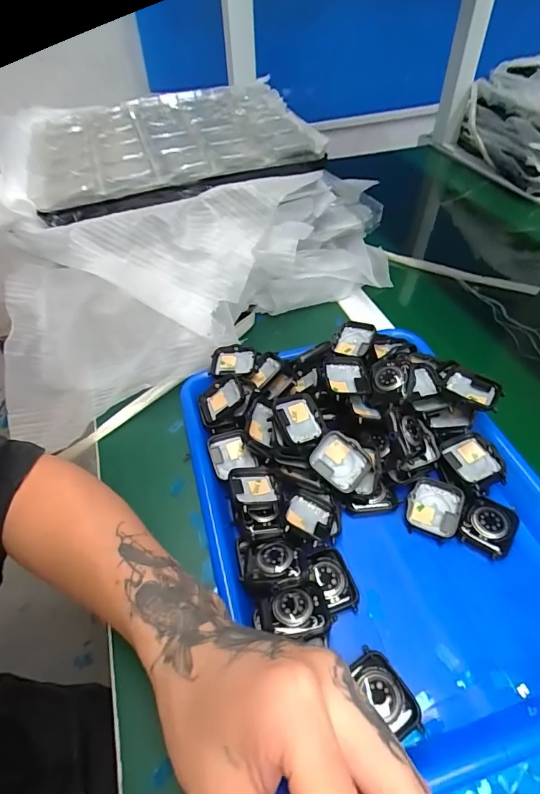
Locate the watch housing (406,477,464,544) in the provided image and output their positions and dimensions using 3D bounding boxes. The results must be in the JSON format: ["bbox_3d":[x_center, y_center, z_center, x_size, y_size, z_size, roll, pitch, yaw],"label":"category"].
[{"bbox_3d":[0.128,0.085,0.325,0.037,0.009,0.040,18,70,25],"label":"watch housing"}]

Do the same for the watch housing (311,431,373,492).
[{"bbox_3d":[0.056,0.051,0.332,0.043,0.010,0.036,38,82,8],"label":"watch housing"}]

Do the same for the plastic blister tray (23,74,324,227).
[{"bbox_3d":[-0.126,-0.323,0.513,0.310,0.024,0.345,-16,51,-7],"label":"plastic blister tray"}]

